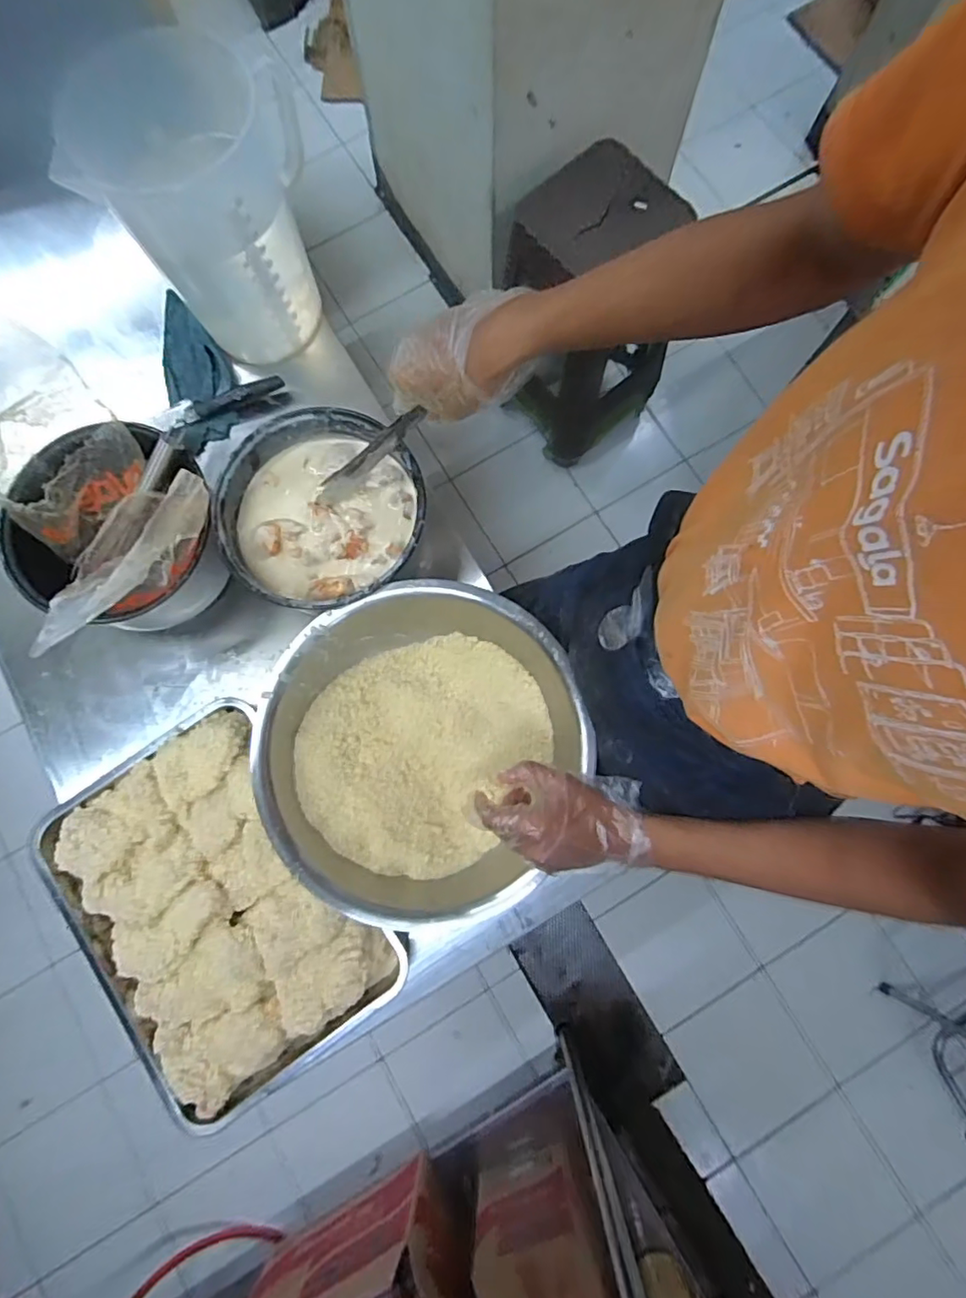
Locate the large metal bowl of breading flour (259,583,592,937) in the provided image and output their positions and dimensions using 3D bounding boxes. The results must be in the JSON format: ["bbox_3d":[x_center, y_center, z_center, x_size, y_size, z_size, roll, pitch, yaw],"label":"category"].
[{"bbox_3d":[-0.067,0.104,0.623,0.304,0.095,0.335,30,81,6],"label":"large metal bowl of breading flour"}]

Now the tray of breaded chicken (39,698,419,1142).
[{"bbox_3d":[-0.301,0.284,0.618,0.283,0.055,0.383,-36,81,-5],"label":"tray of breaded chicken"}]

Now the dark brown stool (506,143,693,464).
[{"bbox_3d":[0.238,-0.736,1.336,0.296,0.583,0.306,-39,81,-6],"label":"dark brown stool"}]

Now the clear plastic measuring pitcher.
[{"bbox_3d":[-0.334,-0.530,0.690,0.222,0.253,0.187,8,80,3],"label":"clear plastic measuring pitcher"}]

